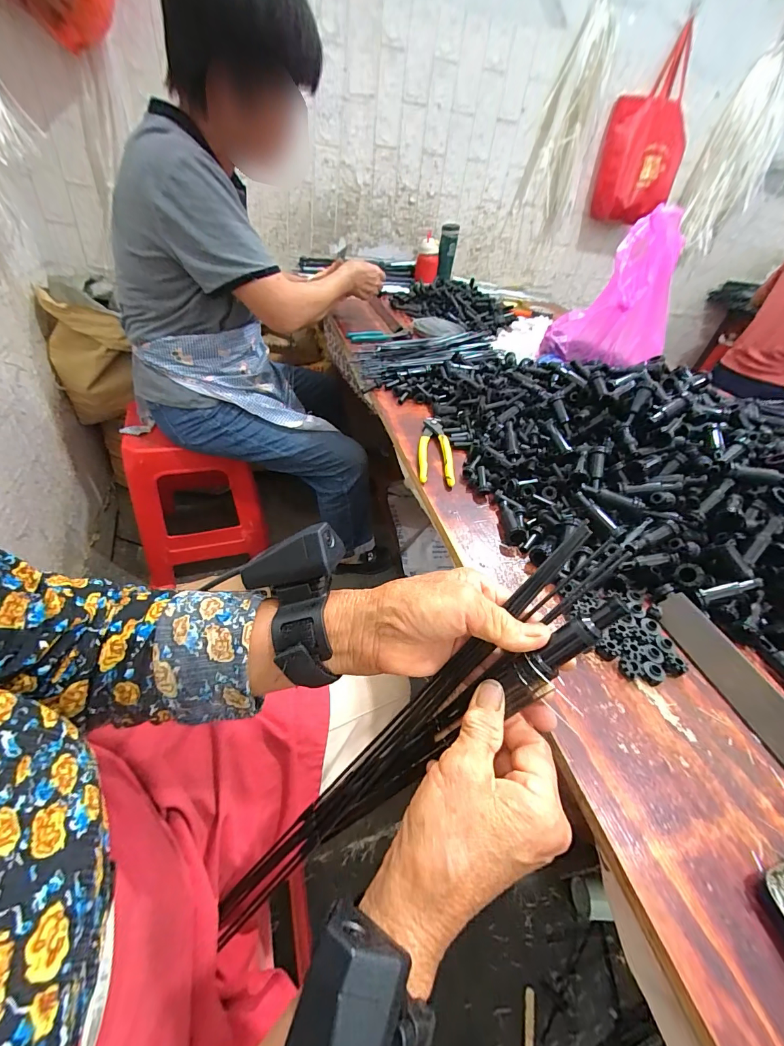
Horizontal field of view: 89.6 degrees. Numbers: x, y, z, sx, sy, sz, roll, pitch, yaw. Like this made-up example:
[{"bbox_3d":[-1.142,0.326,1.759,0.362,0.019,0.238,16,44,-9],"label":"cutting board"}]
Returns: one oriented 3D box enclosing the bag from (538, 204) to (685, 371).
[{"bbox_3d":[0.449,-0.419,0.760,0.234,0.259,0.129,12,40,5],"label":"bag"}]

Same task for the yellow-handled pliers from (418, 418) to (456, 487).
[{"bbox_3d":[0.064,-0.115,0.597,0.048,0.015,0.177,5,40,-3],"label":"yellow-handled pliers"}]

